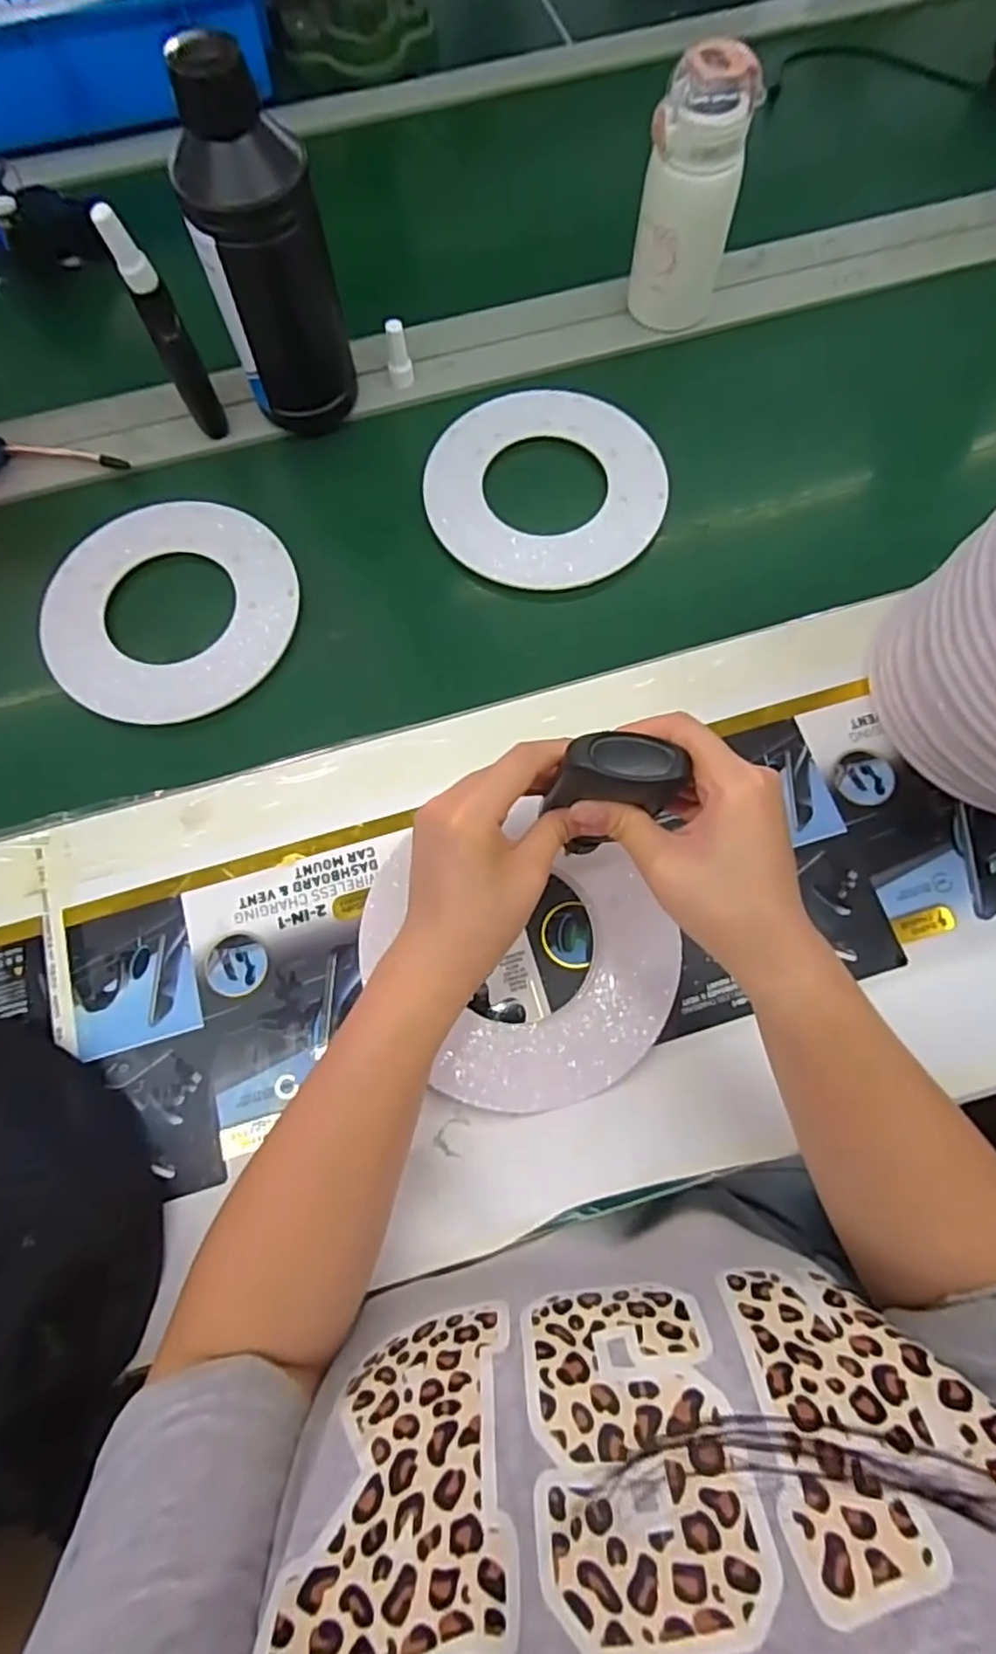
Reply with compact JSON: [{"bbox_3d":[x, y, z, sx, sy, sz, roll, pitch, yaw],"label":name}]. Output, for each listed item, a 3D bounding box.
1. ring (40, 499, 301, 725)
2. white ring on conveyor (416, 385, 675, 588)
[{"bbox_3d":[-0.252,-0.172,0.533,0.189,0.011,0.195,0,73,1],"label":"ring"},{"bbox_3d":[0.037,-0.281,0.572,0.185,0.011,0.184,0,73,1],"label":"white ring on conveyor"}]

